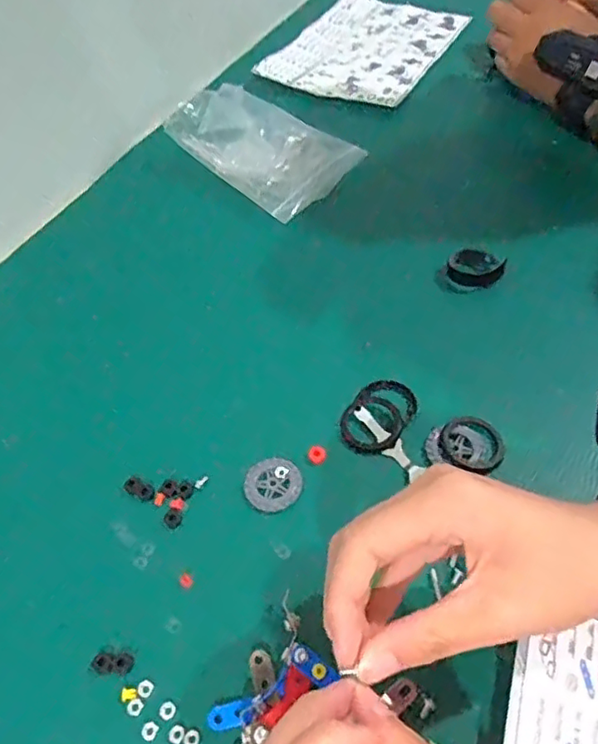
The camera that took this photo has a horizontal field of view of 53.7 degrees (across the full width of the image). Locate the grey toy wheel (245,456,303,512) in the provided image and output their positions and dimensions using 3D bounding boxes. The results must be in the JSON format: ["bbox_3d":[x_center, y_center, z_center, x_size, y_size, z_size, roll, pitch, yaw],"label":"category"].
[{"bbox_3d":[-0.016,0.066,0.349,0.032,0.006,0.033,-3,52,4],"label":"grey toy wheel"}]

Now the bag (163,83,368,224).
[{"bbox_3d":[-0.032,-0.206,0.527,0.157,0.020,0.099,42,80,14],"label":"bag"}]

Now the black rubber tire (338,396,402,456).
[{"bbox_3d":[0.044,0.033,0.368,0.038,0.007,0.039,-3,52,4],"label":"black rubber tire"}]

